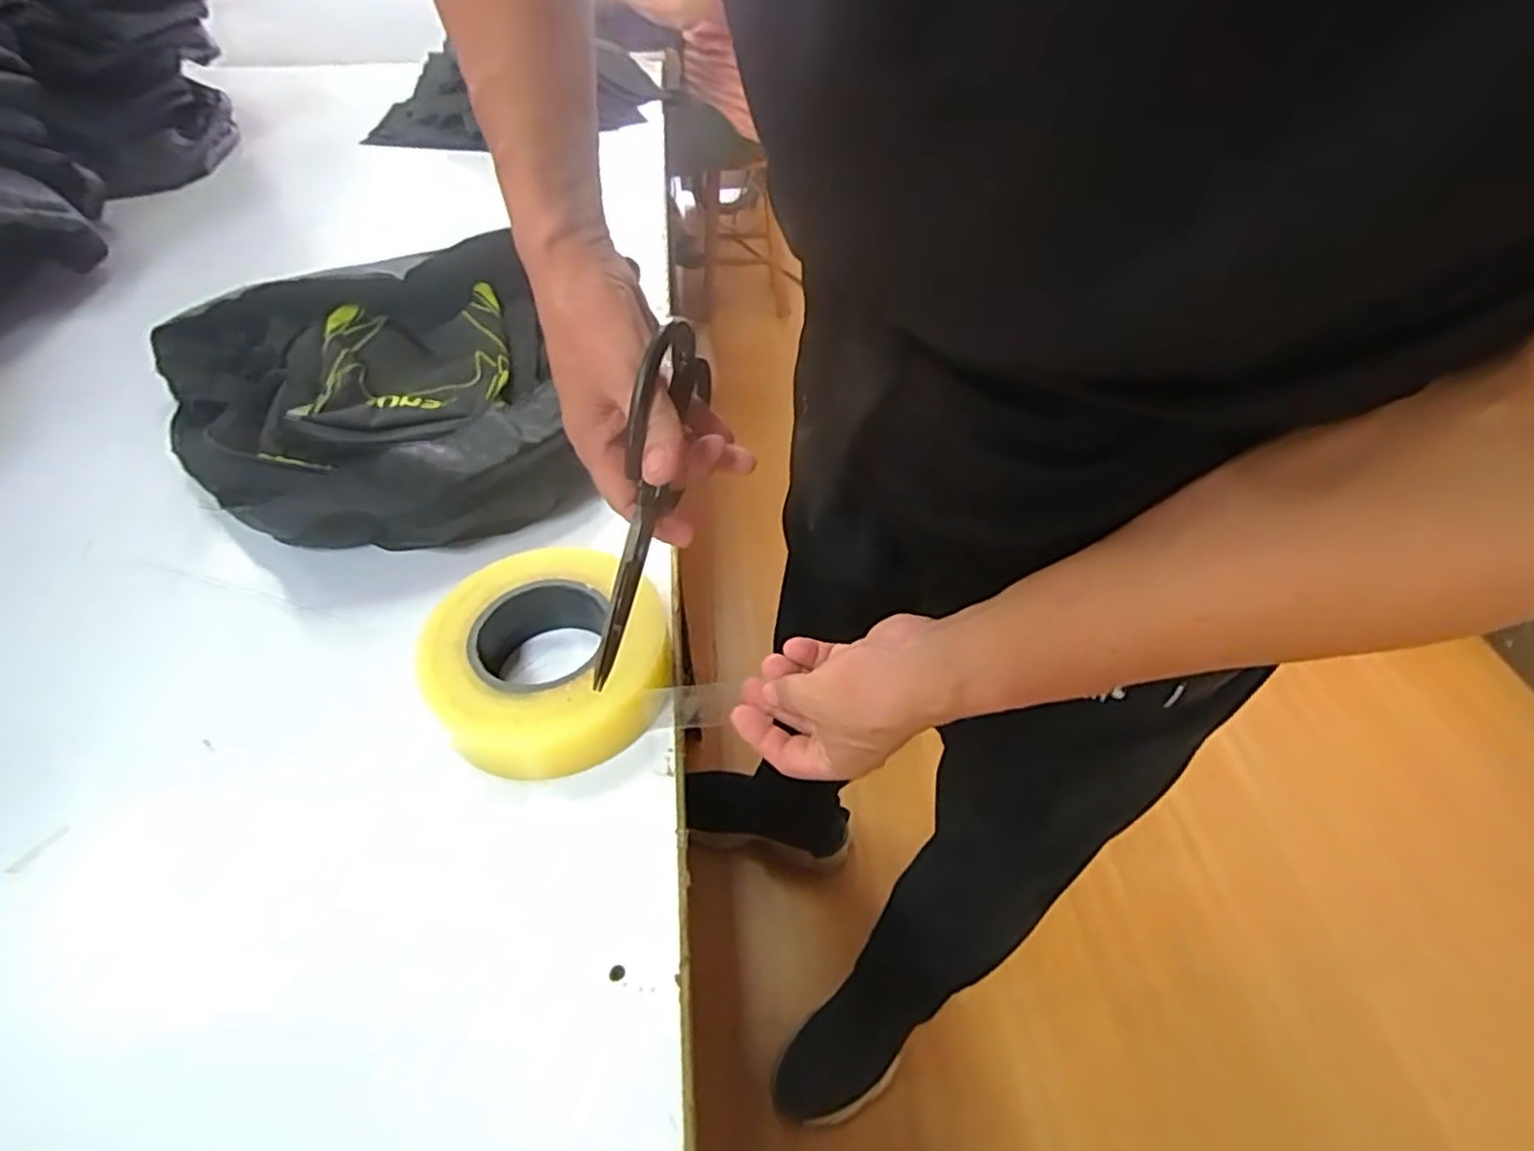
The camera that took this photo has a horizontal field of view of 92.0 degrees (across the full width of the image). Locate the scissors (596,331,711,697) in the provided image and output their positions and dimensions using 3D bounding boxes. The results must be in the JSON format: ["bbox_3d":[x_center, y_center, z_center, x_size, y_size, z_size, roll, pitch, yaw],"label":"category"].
[{"bbox_3d":[-0.060,-0.034,0.370,0.011,0.178,0.059,16,6,14],"label":"scissors"}]

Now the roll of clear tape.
[{"bbox_3d":[-0.132,0.051,0.456,0.144,0.047,0.155,-30,54,-26],"label":"roll of clear tape"}]

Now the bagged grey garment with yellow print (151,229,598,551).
[{"bbox_3d":[-0.365,-0.180,0.652,0.310,0.075,0.444,-18,49,-17],"label":"bagged grey garment with yellow print"}]

